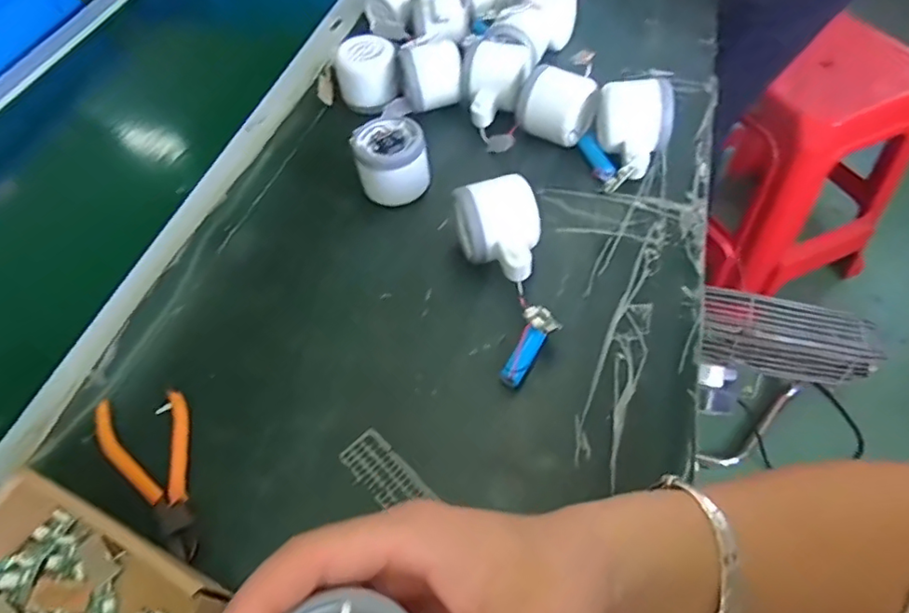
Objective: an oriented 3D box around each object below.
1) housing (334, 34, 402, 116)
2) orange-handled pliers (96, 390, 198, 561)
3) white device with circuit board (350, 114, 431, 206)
[{"bbox_3d":[-0.088,-0.228,0.565,0.062,0.059,0.057,-12,54,-3],"label":"housing"},{"bbox_3d":[-0.192,0.104,0.357,0.051,0.010,0.119,-24,56,-11],"label":"orange-handled pliers"},{"bbox_3d":[-0.054,-0.125,0.486,0.060,0.051,0.060,-3,55,4],"label":"white device with circuit board"}]

